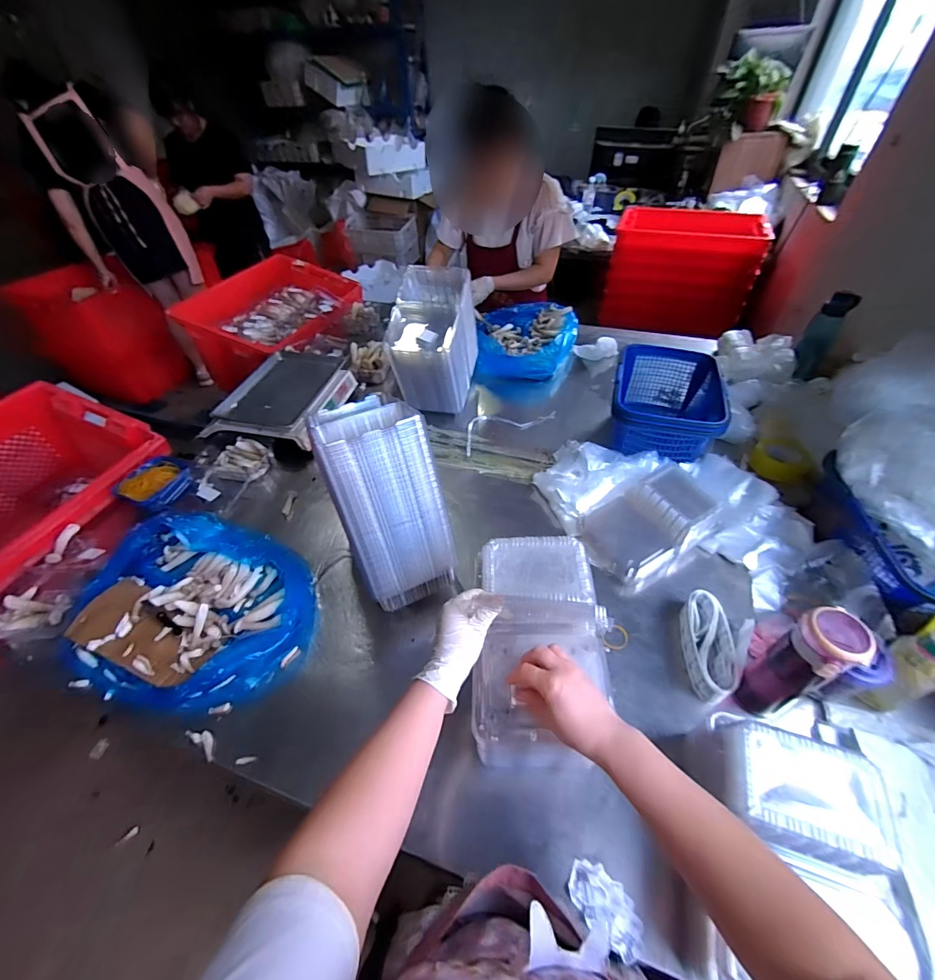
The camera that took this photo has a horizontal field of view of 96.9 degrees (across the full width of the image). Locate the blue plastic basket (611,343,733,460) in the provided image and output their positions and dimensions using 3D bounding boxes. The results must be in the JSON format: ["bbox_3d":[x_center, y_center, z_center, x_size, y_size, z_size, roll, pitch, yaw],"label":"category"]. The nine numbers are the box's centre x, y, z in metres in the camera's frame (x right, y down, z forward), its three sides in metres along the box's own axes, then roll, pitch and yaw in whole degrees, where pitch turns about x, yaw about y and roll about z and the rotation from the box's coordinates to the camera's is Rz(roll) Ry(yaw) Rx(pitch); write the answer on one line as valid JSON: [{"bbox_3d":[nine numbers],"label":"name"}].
[{"bbox_3d":[0.477,-0.195,1.033,0.234,0.174,0.309,13,49,14],"label":"blue plastic basket"}]

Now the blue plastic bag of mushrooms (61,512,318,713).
[{"bbox_3d":[-0.503,0.211,0.771,0.441,0.108,0.352,18,50,18],"label":"blue plastic bag of mushrooms"}]

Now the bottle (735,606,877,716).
[{"bbox_3d":[0.459,0.252,0.590,0.067,0.226,0.068,-23,50,-18],"label":"bottle"}]

